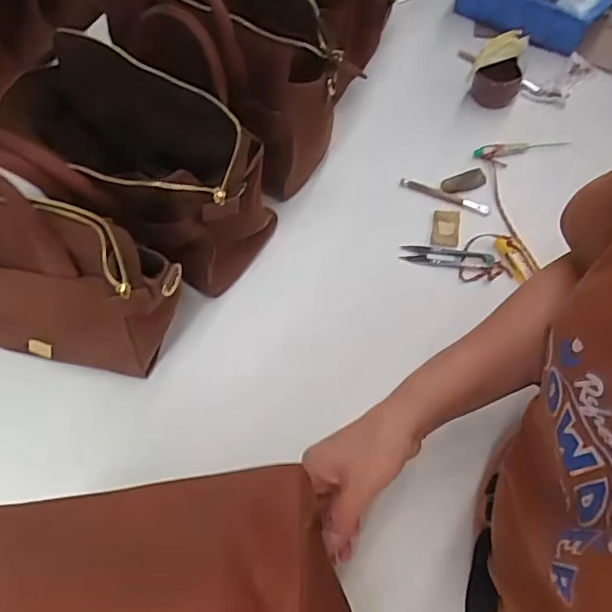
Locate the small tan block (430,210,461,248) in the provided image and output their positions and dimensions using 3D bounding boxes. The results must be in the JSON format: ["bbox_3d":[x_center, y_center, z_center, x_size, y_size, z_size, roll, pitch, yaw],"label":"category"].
[{"bbox_3d":[0.163,-0.091,0.657,0.031,0.008,0.053,10,65,8],"label":"small tan block"}]

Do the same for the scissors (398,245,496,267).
[{"bbox_3d":[0.160,-0.056,0.637,0.100,0.008,0.024,7,64,7],"label":"scissors"}]

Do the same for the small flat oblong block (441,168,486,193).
[{"bbox_3d":[0.190,-0.152,0.679,0.057,0.011,0.023,-17,64,-5],"label":"small flat oblong block"}]

